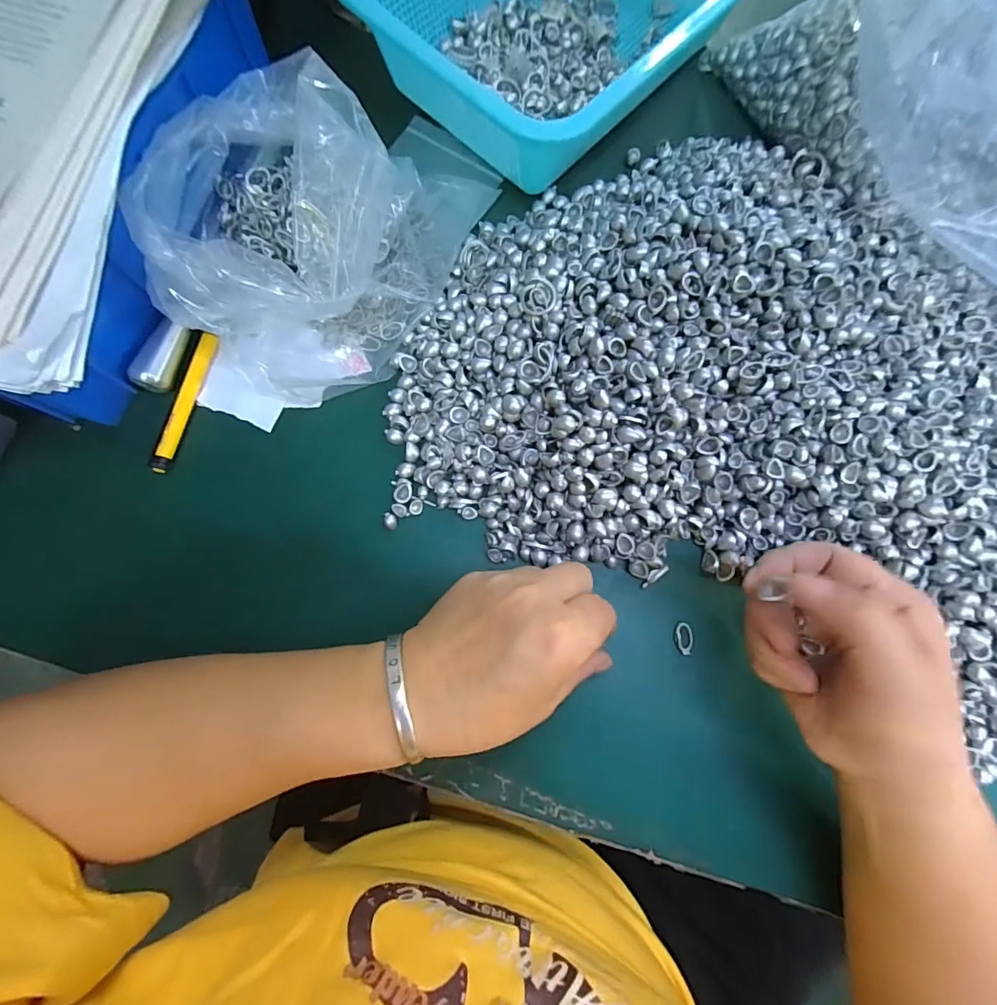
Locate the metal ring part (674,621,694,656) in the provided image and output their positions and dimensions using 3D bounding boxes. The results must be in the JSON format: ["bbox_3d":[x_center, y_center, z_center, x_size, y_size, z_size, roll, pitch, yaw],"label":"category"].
[{"bbox_3d":[0.107,0.078,0.275,0.011,0.004,0.018,8,80,0],"label":"metal ring part"}]

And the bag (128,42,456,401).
[{"bbox_3d":[-0.110,-0.154,0.272,0.143,0.080,0.174,15,80,2],"label":"bag"}]

